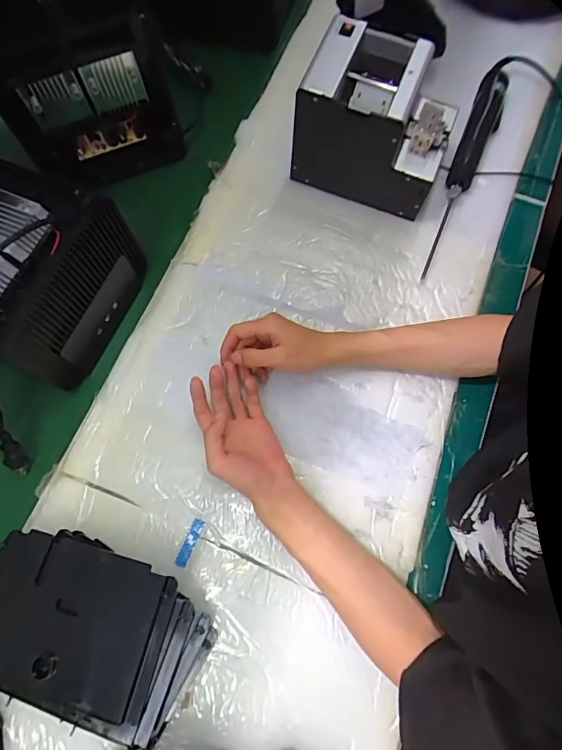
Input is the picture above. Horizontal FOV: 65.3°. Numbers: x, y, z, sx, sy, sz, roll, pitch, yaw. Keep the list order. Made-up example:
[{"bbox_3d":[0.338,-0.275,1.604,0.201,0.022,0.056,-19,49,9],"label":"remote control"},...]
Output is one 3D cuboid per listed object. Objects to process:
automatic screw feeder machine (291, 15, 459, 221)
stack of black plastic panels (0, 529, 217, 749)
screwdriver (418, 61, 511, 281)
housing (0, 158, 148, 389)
[{"bbox_3d":[0.118,-0.312,0.551,0.173,0.147,0.130,18,73,5],"label":"automatic screw feeder machine"},{"bbox_3d":[-0.181,0.238,0.418,0.219,0.055,0.140,23,73,6],"label":"stack of black plastic panels"},{"bbox_3d":[0.262,-0.303,0.606,0.044,0.047,0.333,22,73,6],"label":"screwdriver"},{"bbox_3d":[-0.363,-0.147,0.499,0.350,0.130,0.189,22,73,6],"label":"housing"}]

